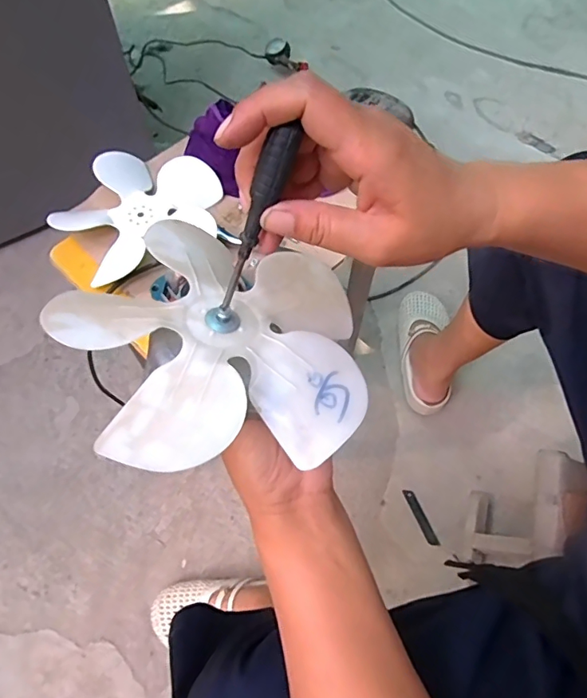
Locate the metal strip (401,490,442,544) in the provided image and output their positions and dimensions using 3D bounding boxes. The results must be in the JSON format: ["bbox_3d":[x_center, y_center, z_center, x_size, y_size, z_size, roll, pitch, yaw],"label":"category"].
[{"bbox_3d":[0.219,0.291,0.846,0.018,0.004,0.099,-20,64,-11],"label":"metal strip"}]

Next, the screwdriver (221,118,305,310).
[{"bbox_3d":[-0.020,-0.062,0.249,0.010,0.104,0.010,42,40,18],"label":"screwdriver"}]

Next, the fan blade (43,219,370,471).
[{"bbox_3d":[-0.046,-0.004,0.289,0.173,0.040,0.169,5,52,-17],"label":"fan blade"}]

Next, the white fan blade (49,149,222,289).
[{"bbox_3d":[-0.172,-0.159,0.549,0.171,0.033,0.155,-36,68,-17],"label":"white fan blade"}]

